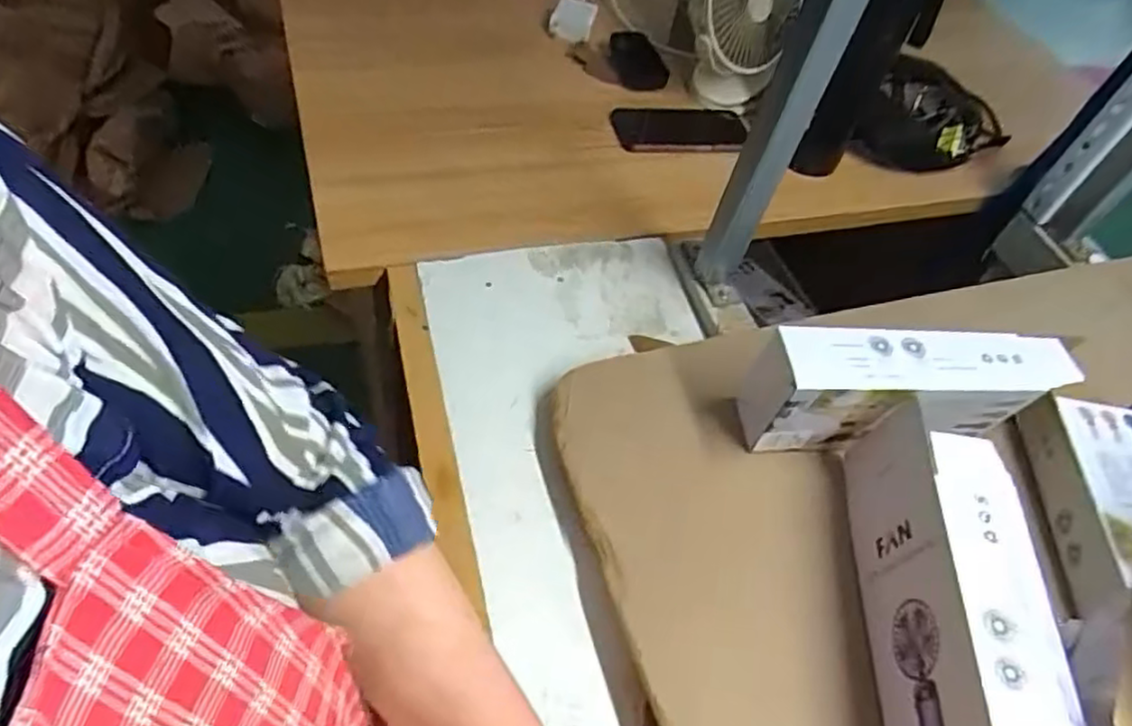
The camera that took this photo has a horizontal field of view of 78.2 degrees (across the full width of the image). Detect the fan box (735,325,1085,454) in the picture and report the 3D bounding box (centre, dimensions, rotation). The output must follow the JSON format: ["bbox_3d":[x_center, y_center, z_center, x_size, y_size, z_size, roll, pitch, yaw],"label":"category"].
[{"bbox_3d":[0.239,0.026,0.517,0.219,0.103,0.059,3,55,-7],"label":"fan box"}]

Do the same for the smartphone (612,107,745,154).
[{"bbox_3d":[0.135,-0.269,0.793,0.155,0.015,0.070,-5,51,-10],"label":"smartphone"}]

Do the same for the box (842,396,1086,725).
[{"bbox_3d":[0.232,0.148,0.426,0.070,0.098,0.248,10,53,-1],"label":"box"}]

